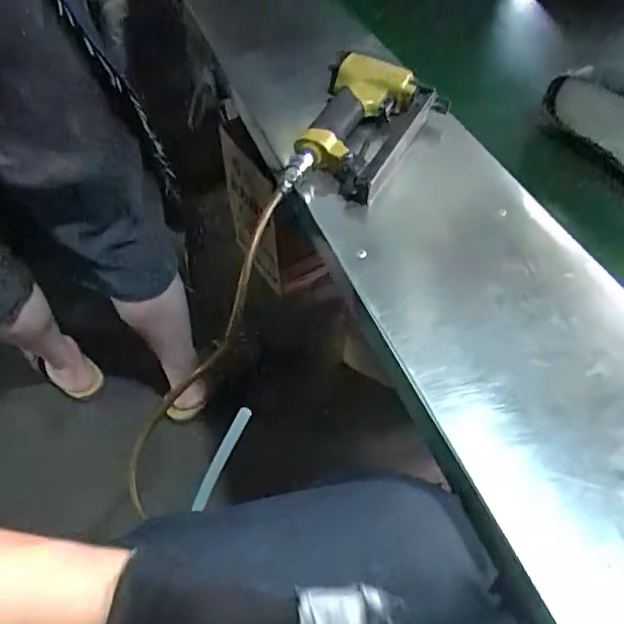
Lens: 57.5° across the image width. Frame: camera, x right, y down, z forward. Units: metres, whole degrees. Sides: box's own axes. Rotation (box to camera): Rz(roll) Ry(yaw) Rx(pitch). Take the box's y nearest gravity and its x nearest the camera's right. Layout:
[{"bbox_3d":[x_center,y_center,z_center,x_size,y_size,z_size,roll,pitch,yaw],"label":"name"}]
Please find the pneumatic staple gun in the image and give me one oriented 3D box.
[{"bbox_3d":[0.064,-0.200,0.630,0.143,0.052,0.219,12,53,11],"label":"pneumatic staple gun"}]

